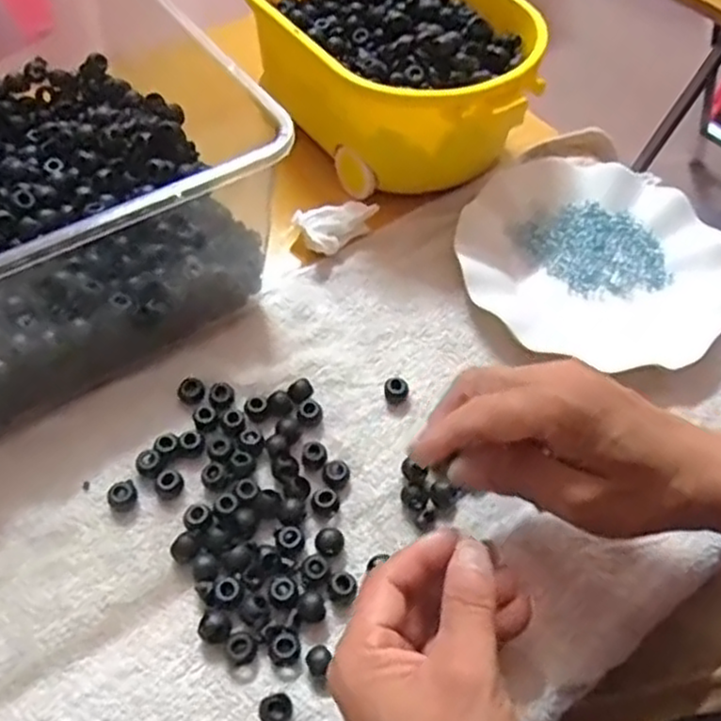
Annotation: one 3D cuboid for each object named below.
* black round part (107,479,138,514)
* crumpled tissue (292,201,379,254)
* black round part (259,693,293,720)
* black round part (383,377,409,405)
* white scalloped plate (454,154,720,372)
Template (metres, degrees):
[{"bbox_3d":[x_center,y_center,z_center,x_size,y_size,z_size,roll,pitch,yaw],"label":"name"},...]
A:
[{"bbox_3d":[-0.130,0.074,0.395,0.015,0.012,0.013,-26,60,-20],"label":"black round part"},{"bbox_3d":[-0.019,-0.100,0.512,0.038,0.023,0.054,37,61,21],"label":"crumpled tissue"},{"bbox_3d":[-0.039,0.163,0.336,0.015,0.009,0.013,-14,56,-12],"label":"black round part"},{"bbox_3d":[0.021,0.018,0.438,0.015,0.011,0.015,1,54,-2],"label":"black round part"},{"bbox_3d":[0.166,-0.077,0.505,0.179,0.021,0.169,1,54,-2],"label":"white scalloped plate"}]

